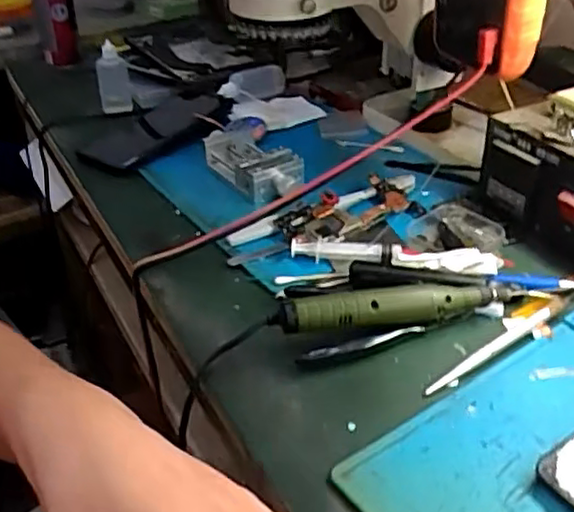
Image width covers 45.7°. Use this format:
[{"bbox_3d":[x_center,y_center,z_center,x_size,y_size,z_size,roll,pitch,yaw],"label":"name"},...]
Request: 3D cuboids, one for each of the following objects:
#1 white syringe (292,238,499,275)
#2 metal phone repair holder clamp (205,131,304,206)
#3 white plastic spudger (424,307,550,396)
[{"bbox_3d":[0.079,0.001,0.521,0.155,0.018,0.016,6,36,16],"label":"white syringe"},{"bbox_3d":[-0.031,-0.087,0.655,0.060,0.033,0.132,-21,37,-22],"label":"metal phone repair holder clamp"},{"bbox_3d":[0.132,0.060,0.442,0.116,0.004,0.010,-25,39,-27],"label":"white plastic spudger"}]

